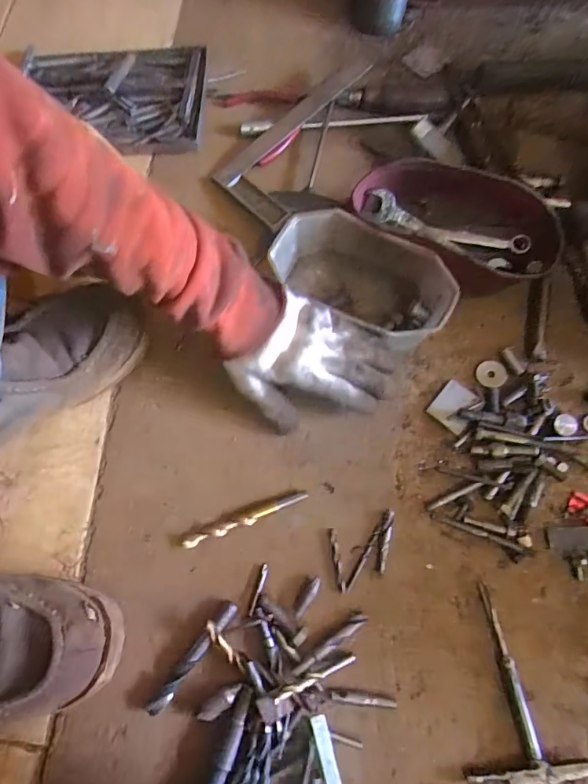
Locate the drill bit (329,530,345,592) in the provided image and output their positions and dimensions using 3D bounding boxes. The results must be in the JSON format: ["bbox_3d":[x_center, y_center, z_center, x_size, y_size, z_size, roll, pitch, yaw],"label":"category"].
[{"bbox_3d":[0.042,0.162,0.435,0.008,0.004,0.057,-9,71,-1],"label":"drill bit"}]

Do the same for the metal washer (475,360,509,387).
[{"bbox_3d":[0.210,-0.019,0.483,0.031,0.004,0.029,12,79,16],"label":"metal washer"}]

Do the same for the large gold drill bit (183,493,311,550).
[{"bbox_3d":[-0.047,0.124,0.438,0.127,0.011,0.013,-20,71,-5],"label":"large gold drill bit"}]

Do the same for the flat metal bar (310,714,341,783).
[{"bbox_3d":[0.027,0.301,0.378,0.014,0.009,0.060,-15,86,-3],"label":"flat metal bar"}]

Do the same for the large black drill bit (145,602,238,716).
[{"bbox_3d":[-0.089,0.234,0.399,0.014,0.011,0.108,36,76,14],"label":"large black drill bit"}]

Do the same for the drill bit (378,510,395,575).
[{"bbox_3d":[0.088,0.145,0.439,0.011,0.004,0.058,14,72,7],"label":"drill bit"}]

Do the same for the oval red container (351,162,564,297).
[{"bbox_3d":[0.167,-0.171,0.492,0.209,0.085,0.093,15,72,7],"label":"oval red container"}]

